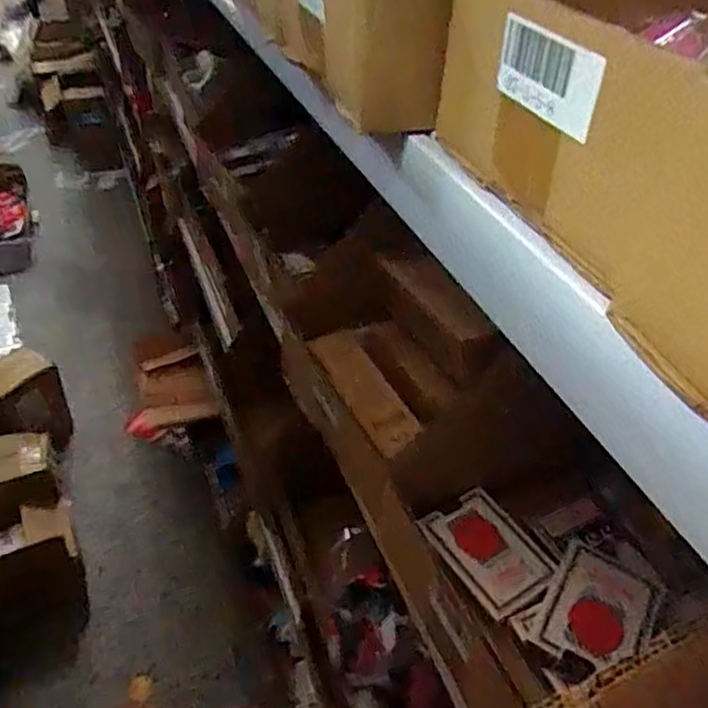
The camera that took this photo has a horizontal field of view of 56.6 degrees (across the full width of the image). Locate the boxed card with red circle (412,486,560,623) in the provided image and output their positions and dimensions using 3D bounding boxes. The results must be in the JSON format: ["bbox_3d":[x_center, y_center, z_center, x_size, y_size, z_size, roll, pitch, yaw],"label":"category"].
[{"bbox_3d":[0.096,0.139,0.468,0.067,0.008,0.085,-22,50,-26],"label":"boxed card with red circle"}]

